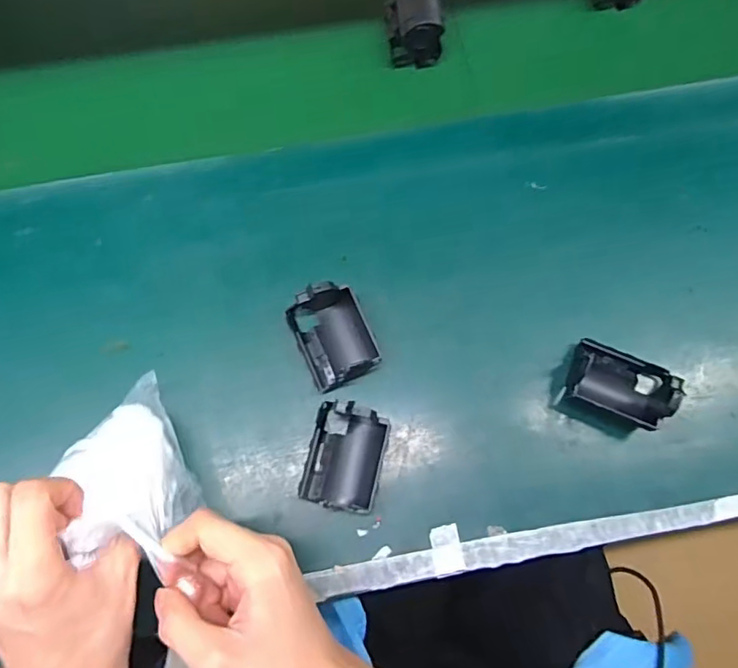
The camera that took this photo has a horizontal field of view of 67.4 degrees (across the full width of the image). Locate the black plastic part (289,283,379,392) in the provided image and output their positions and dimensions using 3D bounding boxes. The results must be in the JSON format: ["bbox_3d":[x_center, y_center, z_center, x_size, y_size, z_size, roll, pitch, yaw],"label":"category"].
[{"bbox_3d":[-0.025,0.001,0.415,0.056,0.037,0.075,-23,74,-9],"label":"black plastic part"}]

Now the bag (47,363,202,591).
[{"bbox_3d":[-0.149,0.092,0.341,0.061,0.067,0.132,-24,74,-9],"label":"bag"}]

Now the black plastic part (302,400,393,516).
[{"bbox_3d":[-0.017,0.087,0.399,0.054,0.018,0.073,13,72,3],"label":"black plastic part"}]

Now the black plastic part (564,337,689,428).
[{"bbox_3d":[0.189,0.036,0.409,0.078,0.038,0.058,25,73,6],"label":"black plastic part"}]

